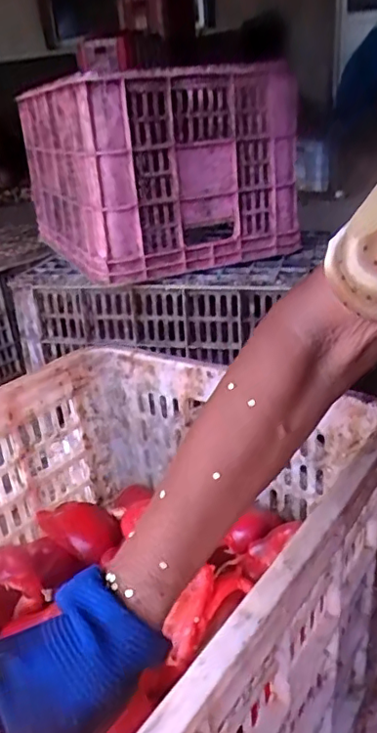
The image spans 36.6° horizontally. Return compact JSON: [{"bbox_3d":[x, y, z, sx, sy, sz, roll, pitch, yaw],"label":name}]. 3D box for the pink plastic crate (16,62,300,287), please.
[{"bbox_3d":[-0.073,-0.349,1.009,0.338,0.264,0.454,-14,25,-21],"label":"pink plastic crate"}]

